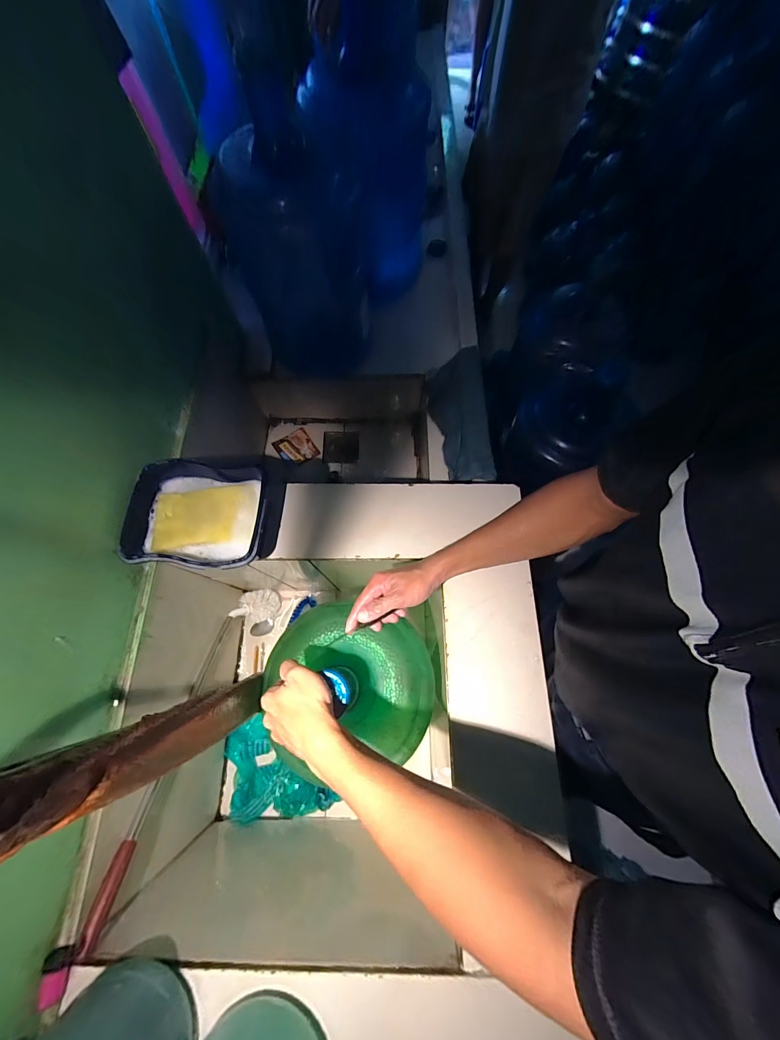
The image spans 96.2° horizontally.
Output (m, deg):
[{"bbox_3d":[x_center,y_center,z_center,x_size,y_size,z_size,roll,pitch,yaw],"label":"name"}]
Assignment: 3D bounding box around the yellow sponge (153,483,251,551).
[{"bbox_3d":[-0.294,-0.006,0.539,0.138,0.013,0.091,-6,70,-1],"label":"yellow sponge"}]

